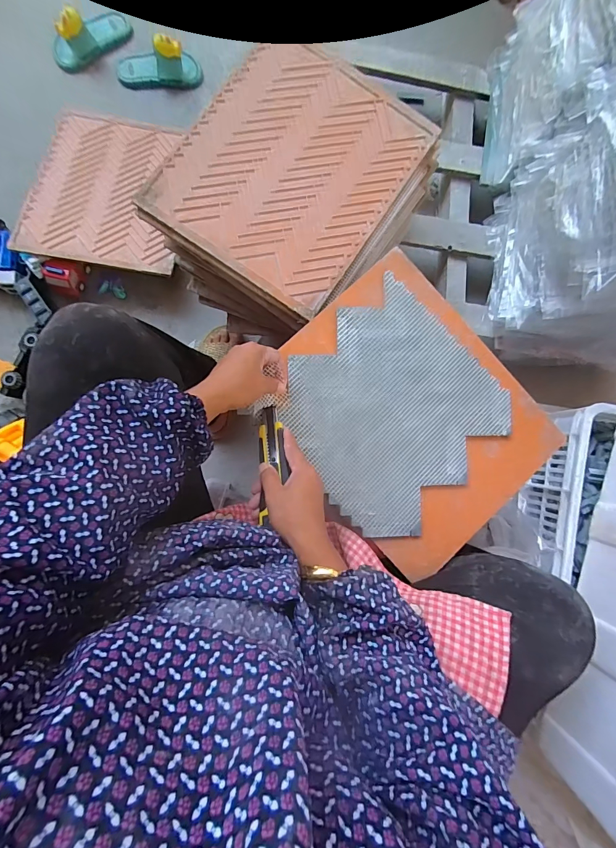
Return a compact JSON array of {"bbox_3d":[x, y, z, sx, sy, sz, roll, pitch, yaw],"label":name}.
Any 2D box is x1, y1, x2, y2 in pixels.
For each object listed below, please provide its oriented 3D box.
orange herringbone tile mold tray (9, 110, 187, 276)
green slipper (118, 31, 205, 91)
[{"bbox_3d":[-0.360,-0.427,0.674,0.238,0.022,0.304,5,79,-10],"label":"orange herringbone tile mold tray"},{"bbox_3d":[-0.282,-0.683,0.699,0.157,0.054,0.060,-9,88,-8],"label":"green slipper"}]

